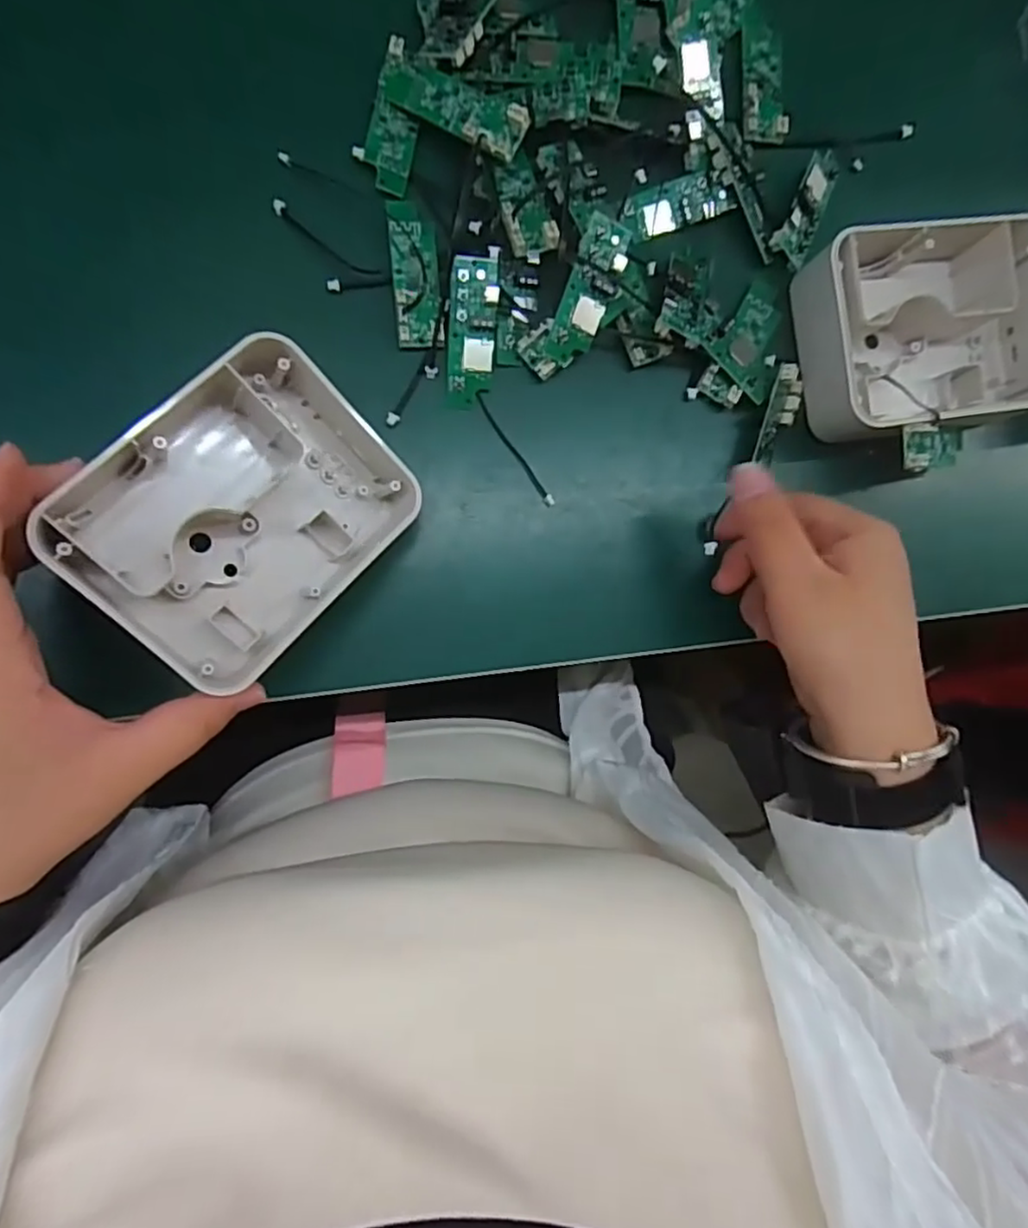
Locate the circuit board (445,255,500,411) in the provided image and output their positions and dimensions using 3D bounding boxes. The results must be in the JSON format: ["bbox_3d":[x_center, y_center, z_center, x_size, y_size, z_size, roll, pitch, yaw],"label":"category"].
[{"bbox_3d":[-0.021,-0.139,0.332,0.025,0.006,0.071,5,105,-10],"label":"circuit board"}]

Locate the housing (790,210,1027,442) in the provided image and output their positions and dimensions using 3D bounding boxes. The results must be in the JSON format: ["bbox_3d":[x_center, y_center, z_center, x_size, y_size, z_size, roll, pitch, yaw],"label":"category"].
[{"bbox_3d":[0.213,-0.150,0.350,0.139,0.035,0.107,-12,89,-7],"label":"housing"}]

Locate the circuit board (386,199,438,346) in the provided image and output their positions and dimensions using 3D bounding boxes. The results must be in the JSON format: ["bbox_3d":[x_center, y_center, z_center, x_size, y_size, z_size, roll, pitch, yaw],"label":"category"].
[{"bbox_3d":[-0.049,-0.168,0.330,0.022,0.005,0.069,-5,89,-7],"label":"circuit board"}]

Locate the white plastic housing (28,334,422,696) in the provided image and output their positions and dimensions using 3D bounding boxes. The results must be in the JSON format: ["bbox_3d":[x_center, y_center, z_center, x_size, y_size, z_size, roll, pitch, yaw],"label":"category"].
[{"bbox_3d":[-0.114,-0.040,0.288,0.107,0.044,0.135,43,73,-22],"label":"white plastic housing"}]

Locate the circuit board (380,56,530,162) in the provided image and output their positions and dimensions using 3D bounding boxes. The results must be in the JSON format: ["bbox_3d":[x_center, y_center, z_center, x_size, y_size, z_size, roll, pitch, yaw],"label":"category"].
[{"bbox_3d":[-0.031,-0.246,0.323,0.078,0.012,0.026,31,86,8],"label":"circuit board"}]

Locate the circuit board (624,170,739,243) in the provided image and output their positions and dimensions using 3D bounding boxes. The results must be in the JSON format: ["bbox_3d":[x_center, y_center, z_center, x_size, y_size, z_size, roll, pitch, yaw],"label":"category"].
[{"bbox_3d":[0.088,-0.217,0.352,0.056,0.009,0.023,-22,91,-7],"label":"circuit board"}]

